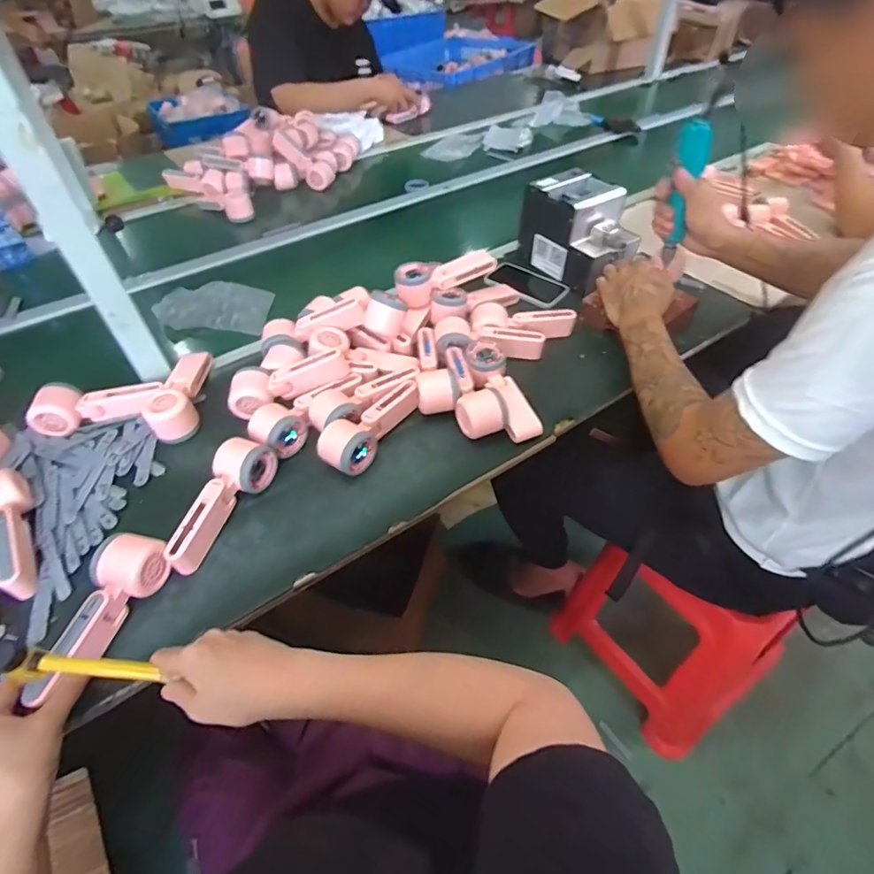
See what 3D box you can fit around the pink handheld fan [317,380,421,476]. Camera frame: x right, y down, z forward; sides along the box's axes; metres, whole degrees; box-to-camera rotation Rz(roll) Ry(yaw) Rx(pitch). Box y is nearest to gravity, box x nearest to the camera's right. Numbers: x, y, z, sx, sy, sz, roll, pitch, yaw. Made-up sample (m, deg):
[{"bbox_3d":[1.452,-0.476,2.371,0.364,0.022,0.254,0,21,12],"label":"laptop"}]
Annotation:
[{"bbox_3d":[-0.087,-0.017,0.679,0.061,0.047,0.171,24,52,23],"label":"pink handheld fan"}]

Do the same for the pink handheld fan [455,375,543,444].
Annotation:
[{"bbox_3d":[0.080,-0.042,0.696,0.109,0.048,0.115,-16,49,-13],"label":"pink handheld fan"}]

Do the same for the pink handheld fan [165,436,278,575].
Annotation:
[{"bbox_3d":[-0.260,0.075,0.598,0.054,0.055,0.169,17,50,17],"label":"pink handheld fan"}]

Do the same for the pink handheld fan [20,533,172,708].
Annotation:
[{"bbox_3d":[-0.332,0.170,0.494,0.060,0.049,0.153,12,52,13],"label":"pink handheld fan"}]

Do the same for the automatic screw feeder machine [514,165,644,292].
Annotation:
[{"bbox_3d":[0.262,-0.378,0.927,0.130,0.140,0.191,-29,52,-22],"label":"automatic screw feeder machine"}]

